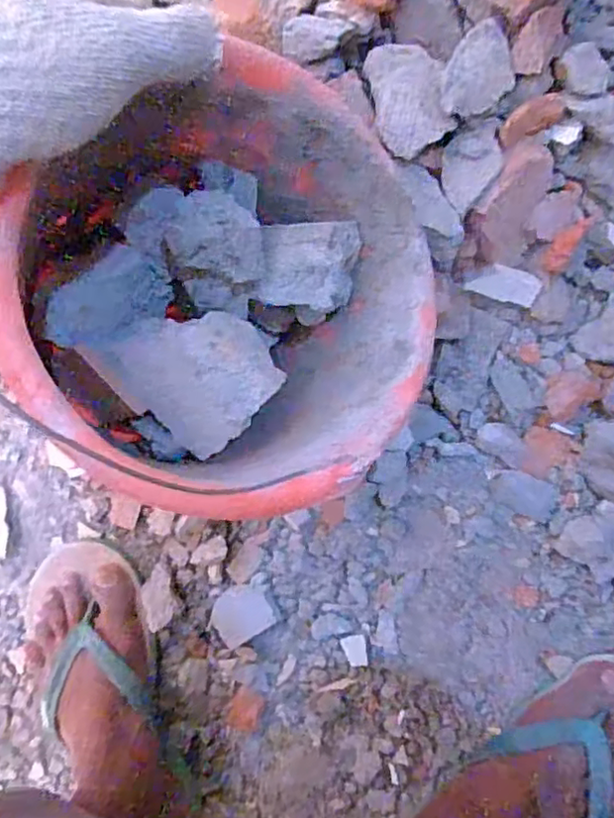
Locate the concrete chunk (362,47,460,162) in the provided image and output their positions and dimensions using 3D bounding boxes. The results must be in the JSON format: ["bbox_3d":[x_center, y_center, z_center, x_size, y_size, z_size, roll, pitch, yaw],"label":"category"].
[{"bbox_3d":[0.066,-0.202,0.405,0.046,0.028,0.069,-13,91,9],"label":"concrete chunk"}]

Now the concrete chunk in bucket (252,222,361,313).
[{"bbox_3d":[0.003,-0.087,0.382,0.057,0.041,0.063,9,94,8],"label":"concrete chunk in bucket"}]

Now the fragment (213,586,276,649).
[{"bbox_3d":[-0.057,0.176,0.535,0.051,0.006,0.046,-34,87,9],"label":"fragment"}]

